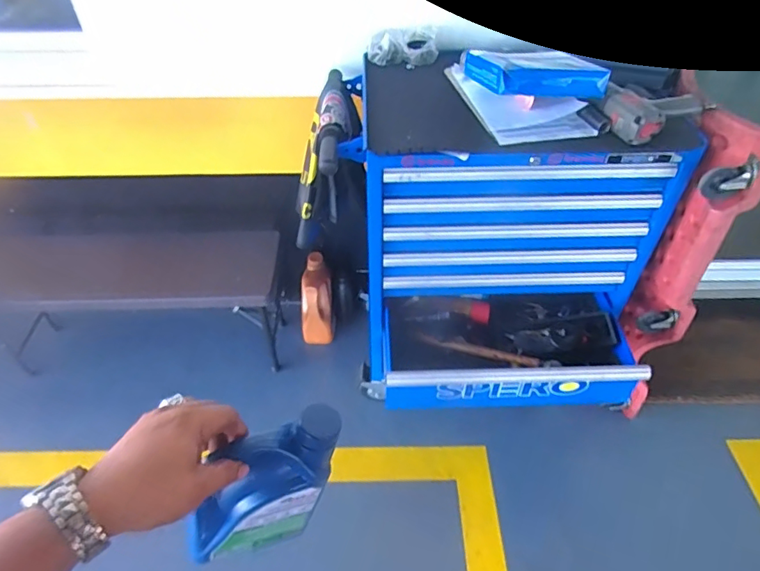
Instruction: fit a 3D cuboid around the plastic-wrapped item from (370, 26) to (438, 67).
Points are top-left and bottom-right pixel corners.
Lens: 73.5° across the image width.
[{"bbox_3d":[0.064,-0.576,1.240,0.180,0.069,0.056,-9,46,-8],"label":"plastic-wrapped item"}]

